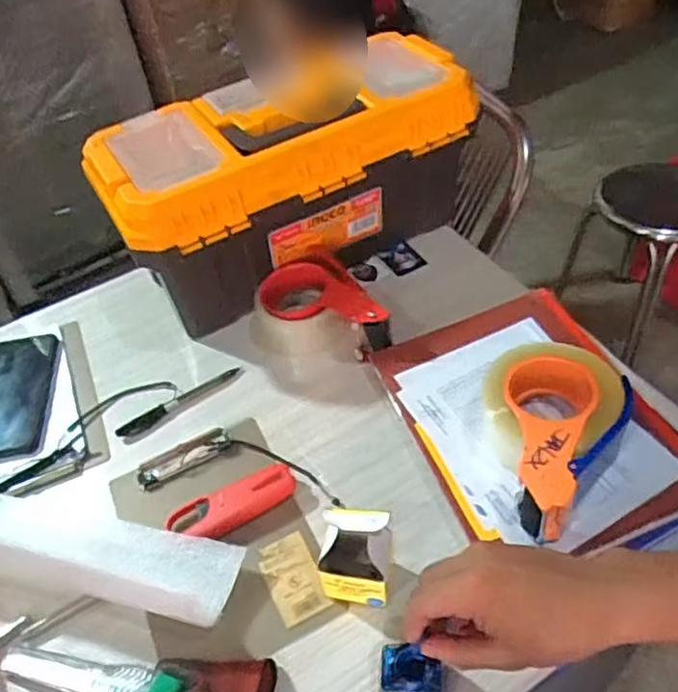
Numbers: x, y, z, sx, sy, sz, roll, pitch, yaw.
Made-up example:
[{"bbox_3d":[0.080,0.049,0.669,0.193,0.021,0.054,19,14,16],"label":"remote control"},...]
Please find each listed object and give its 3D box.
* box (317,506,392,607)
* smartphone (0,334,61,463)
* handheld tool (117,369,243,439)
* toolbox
[{"bbox_3d":[0.014,0.172,0.521,0.054,0.098,0.045,5,49,12],"label":"box"},{"bbox_3d":[-0.365,0.054,0.720,0.087,0.008,0.175,-10,47,-2],"label":"smartphone"},{"bbox_3d":[-0.174,0.058,0.700,0.142,0.011,0.019,-28,50,-17],"label":"handheld tool"},{"bbox_3d":[-0.056,-0.196,0.785,0.417,0.204,0.202,-27,51,-17],"label":"toolbox"}]

